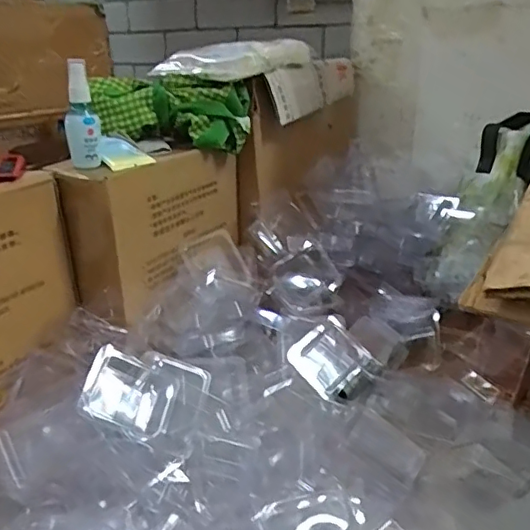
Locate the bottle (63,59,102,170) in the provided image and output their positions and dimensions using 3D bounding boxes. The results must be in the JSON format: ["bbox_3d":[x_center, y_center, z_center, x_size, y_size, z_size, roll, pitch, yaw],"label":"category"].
[{"bbox_3d":[-0.213,-0.173,0.649,0.039,0.118,0.028,-8,23,-17],"label":"bottle"}]

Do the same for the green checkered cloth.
[{"bbox_3d":[-0.130,-0.209,0.774,0.213,0.087,0.076,0,22,4],"label":"green checkered cloth"}]

